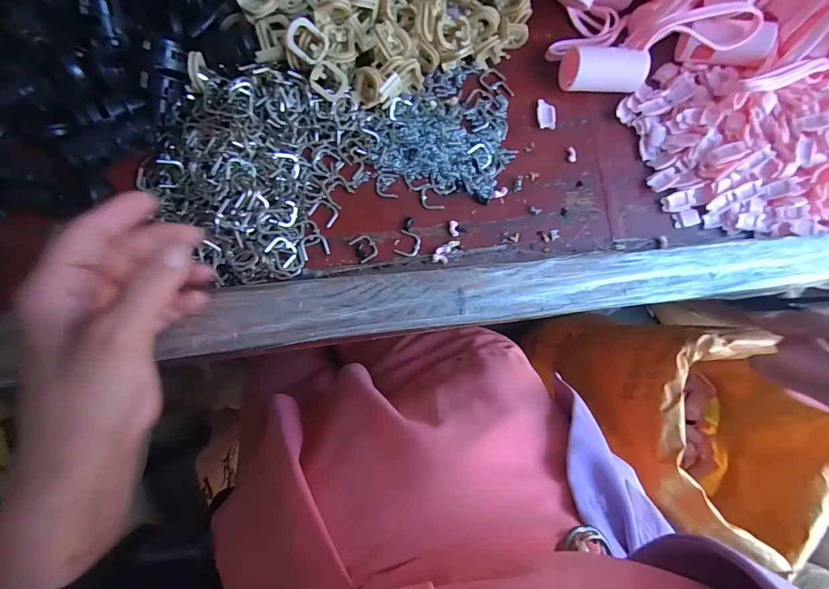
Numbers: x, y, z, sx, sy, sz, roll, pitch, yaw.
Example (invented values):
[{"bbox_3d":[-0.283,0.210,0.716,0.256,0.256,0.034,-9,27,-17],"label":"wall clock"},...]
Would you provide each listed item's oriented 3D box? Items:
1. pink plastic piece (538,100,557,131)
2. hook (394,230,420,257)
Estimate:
[{"bbox_3d":[0.109,-0.149,0.317,0.015,0.004,0.024,-1,89,-9],"label":"pink plastic piece"},{"bbox_3d":[-0.004,-0.037,0.289,0.018,0.004,0.018,24,85,-8],"label":"hook"}]

